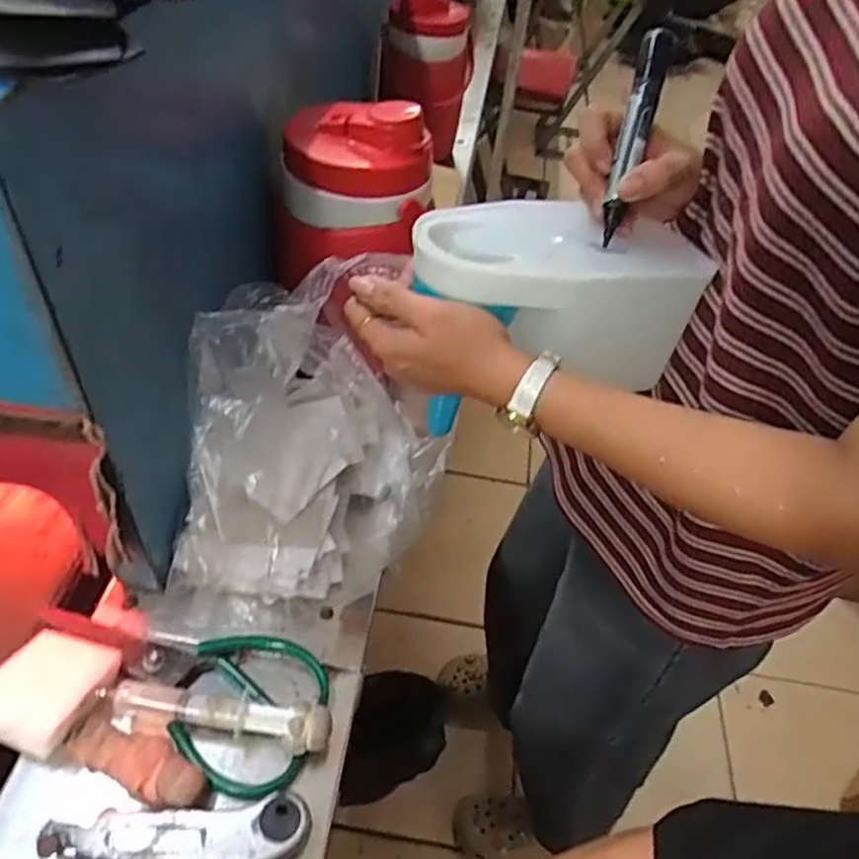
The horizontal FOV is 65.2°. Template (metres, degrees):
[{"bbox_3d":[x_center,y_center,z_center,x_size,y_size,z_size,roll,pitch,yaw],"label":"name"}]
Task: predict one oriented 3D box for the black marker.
[{"bbox_3d":[0.131,-0.186,0.430,0.018,0.132,0.015,14,6,7],"label":"black marker"}]

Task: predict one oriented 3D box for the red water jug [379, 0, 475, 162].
[{"bbox_3d":[-0.009,-0.528,1.015,0.113,0.213,0.115,25,49,17],"label":"red water jug"}]

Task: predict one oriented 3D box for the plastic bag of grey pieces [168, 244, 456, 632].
[{"bbox_3d":[-0.077,0.010,0.498,0.174,0.176,0.215,9,46,2],"label":"plastic bag of grey pieces"}]

